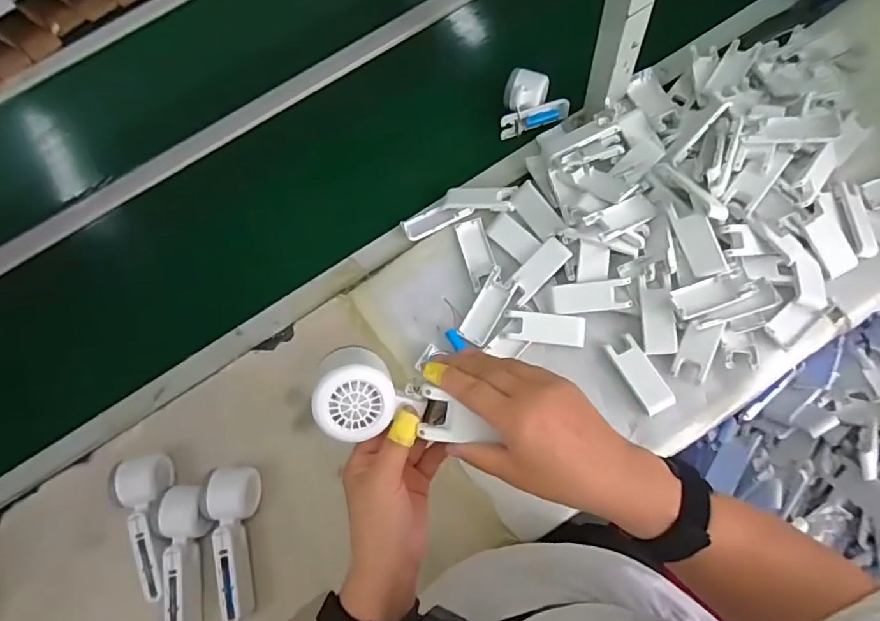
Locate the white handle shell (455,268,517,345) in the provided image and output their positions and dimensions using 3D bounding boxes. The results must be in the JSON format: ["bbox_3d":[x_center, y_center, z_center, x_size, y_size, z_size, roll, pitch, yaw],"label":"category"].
[{"bbox_3d":[0.065,-0.005,0.681,0.041,0.015,0.104,30,77,16],"label":"white handle shell"}]

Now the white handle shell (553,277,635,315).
[{"bbox_3d":[0.197,-0.020,0.659,0.095,0.021,0.037,-2,74,1],"label":"white handle shell"}]

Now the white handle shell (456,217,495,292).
[{"bbox_3d":[0.053,-0.081,0.716,0.040,0.010,0.102,-16,69,1],"label":"white handle shell"}]

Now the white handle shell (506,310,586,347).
[{"bbox_3d":[0.139,0.023,0.669,0.102,0.010,0.040,6,71,9],"label":"white handle shell"}]

